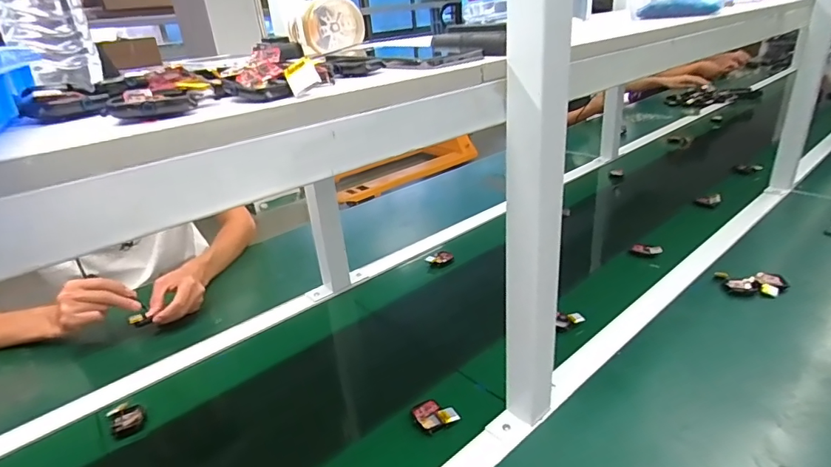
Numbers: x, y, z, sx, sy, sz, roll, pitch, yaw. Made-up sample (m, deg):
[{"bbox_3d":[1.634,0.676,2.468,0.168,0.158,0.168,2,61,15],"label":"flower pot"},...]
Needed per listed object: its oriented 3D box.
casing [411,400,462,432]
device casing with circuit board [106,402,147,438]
[{"bbox_3d":[0.025,0.226,0.595,0.056,0.007,0.039,-18,33,-2],"label":"casing"},{"bbox_3d":[-0.386,0.248,0.634,0.040,0.007,0.062,-23,31,-33],"label":"device casing with circuit board"}]

